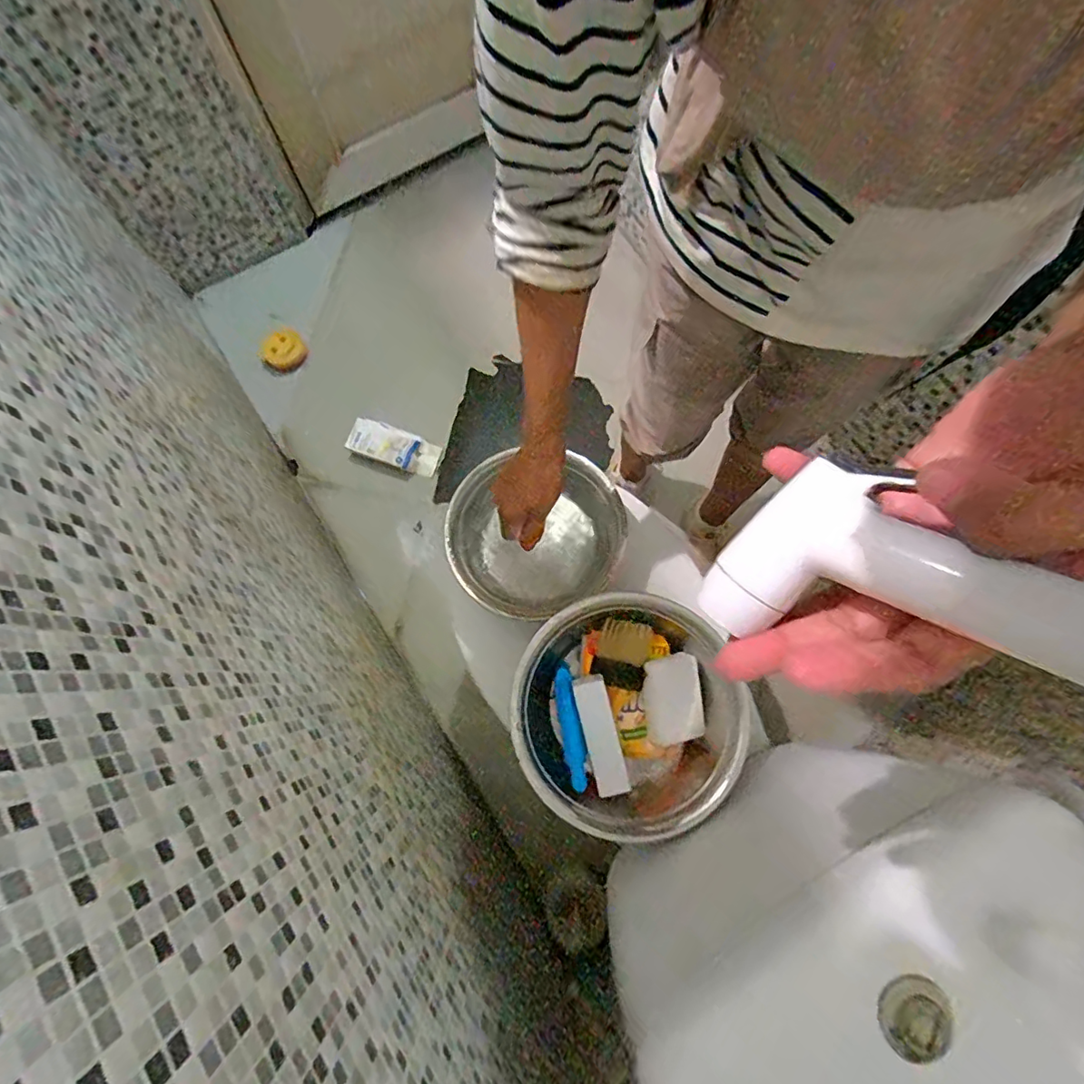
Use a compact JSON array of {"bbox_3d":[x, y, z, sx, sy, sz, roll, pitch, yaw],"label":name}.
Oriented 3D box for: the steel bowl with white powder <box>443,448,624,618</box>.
[{"bbox_3d":[-0.008,-0.007,0.729,0.230,0.055,0.209,0,76,-1],"label":"steel bowl with white powder"}]

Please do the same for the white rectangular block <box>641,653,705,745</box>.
[{"bbox_3d":[0.161,0.193,0.669,0.071,0.017,0.104,-1,76,-1],"label":"white rectangular block"}]

